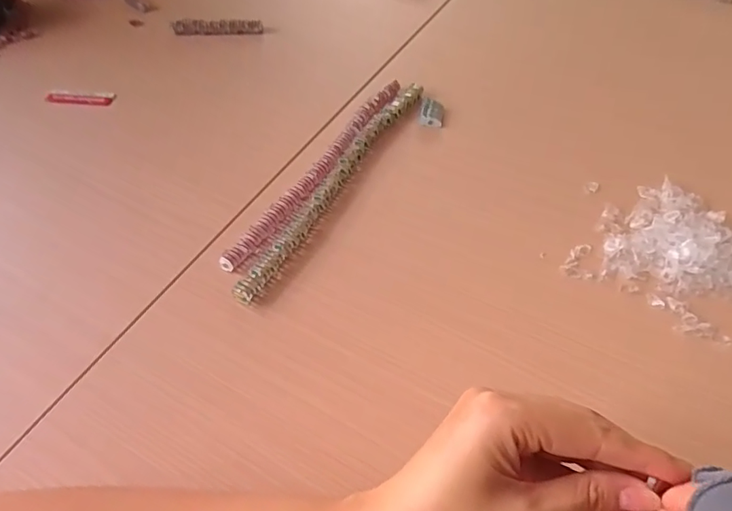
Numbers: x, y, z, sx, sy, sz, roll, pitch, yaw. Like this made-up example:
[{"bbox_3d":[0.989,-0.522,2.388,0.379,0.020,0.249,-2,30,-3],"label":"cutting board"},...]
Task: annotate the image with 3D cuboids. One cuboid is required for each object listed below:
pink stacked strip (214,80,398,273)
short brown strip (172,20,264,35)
[{"bbox_3d":[-0.036,-0.082,0.439,0.017,0.013,0.262,24,55,19],"label":"pink stacked strip"},{"bbox_3d":[-0.178,-0.276,0.600,0.106,0.015,0.012,0,51,1],"label":"short brown strip"}]

